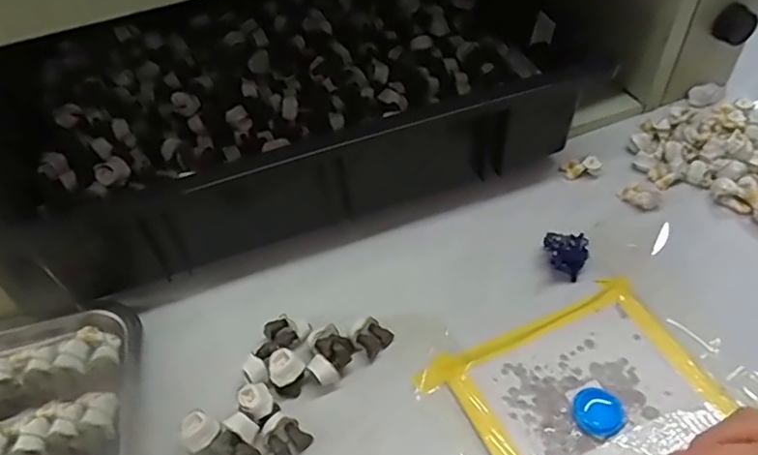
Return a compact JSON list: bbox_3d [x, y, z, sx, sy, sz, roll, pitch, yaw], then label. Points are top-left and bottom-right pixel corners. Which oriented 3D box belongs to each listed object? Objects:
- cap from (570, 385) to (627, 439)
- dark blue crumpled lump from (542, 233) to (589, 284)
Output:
[{"bbox_3d":[0.135,0.114,0.359,0.030,0.005,0.030,-3,49,3],"label":"cap"},{"bbox_3d":[0.136,0.021,0.425,0.029,0.024,0.031,7,50,11],"label":"dark blue crumpled lump"}]

